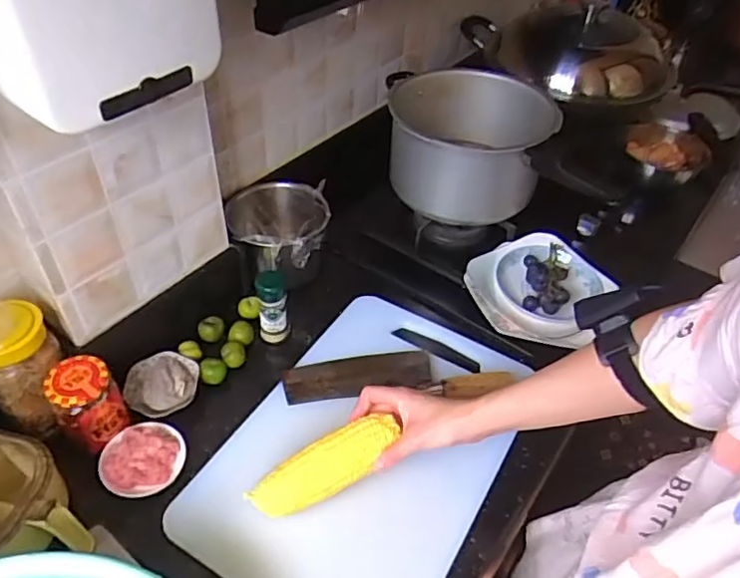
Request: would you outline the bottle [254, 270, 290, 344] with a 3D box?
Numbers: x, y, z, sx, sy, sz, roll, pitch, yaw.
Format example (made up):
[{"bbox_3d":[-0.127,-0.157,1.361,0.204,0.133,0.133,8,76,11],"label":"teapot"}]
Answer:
[{"bbox_3d":[-0.135,0.029,0.835,0.040,0.124,0.040,-1,44,-5],"label":"bottle"}]

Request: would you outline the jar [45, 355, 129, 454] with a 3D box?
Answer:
[{"bbox_3d":[-0.327,0.134,0.696,0.066,0.100,0.061,2,44,-2],"label":"jar"}]

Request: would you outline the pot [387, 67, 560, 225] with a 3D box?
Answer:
[{"bbox_3d":[0.172,-0.246,0.984,0.272,0.136,0.258,5,44,1],"label":"pot"}]

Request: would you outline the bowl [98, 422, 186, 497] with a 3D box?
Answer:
[{"bbox_3d":[-0.266,0.195,0.700,0.090,0.031,0.086,2,44,-2],"label":"bowl"}]

